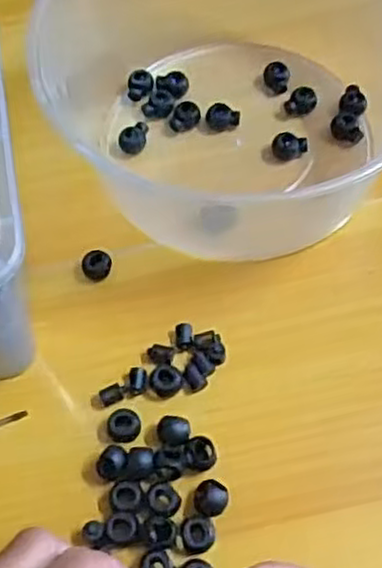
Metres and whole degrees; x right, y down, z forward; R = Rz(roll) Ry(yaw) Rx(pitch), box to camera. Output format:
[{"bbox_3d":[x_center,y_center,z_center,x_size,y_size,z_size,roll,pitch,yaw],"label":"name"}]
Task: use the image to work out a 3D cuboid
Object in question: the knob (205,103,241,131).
[{"bbox_3d":[0.021,-0.112,0.482,0.022,0.014,0.013,16,63,10],"label":"knob"}]

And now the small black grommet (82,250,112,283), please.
[{"bbox_3d":[-0.057,-0.011,0.433,0.017,0.011,0.016,-15,62,-6],"label":"small black grommet"}]

